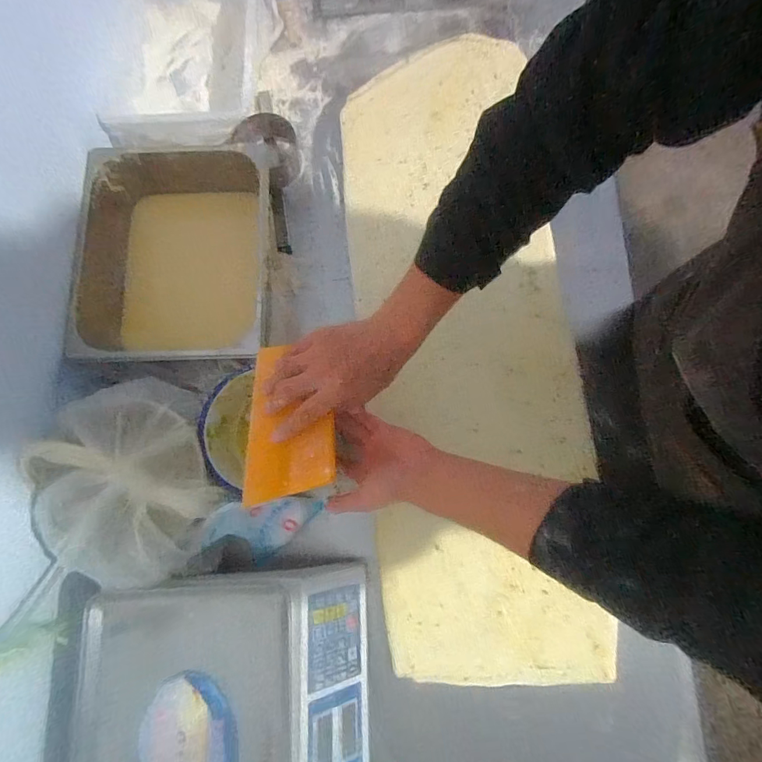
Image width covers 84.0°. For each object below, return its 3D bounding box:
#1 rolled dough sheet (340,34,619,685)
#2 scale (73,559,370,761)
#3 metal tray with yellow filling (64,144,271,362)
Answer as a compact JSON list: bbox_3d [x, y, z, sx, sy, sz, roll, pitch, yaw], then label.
[{"bbox_3d":[0.127,-0.093,0.657,0.318,0.018,1.003,-6,78,0],"label":"rolled dough sheet"},{"bbox_3d":[-0.177,0.405,0.491,0.318,0.102,0.345,-2,78,1],"label":"scale"},{"bbox_3d":[-0.304,-0.180,0.635,0.290,0.116,0.334,-4,78,1],"label":"metal tray with yellow filling"}]

